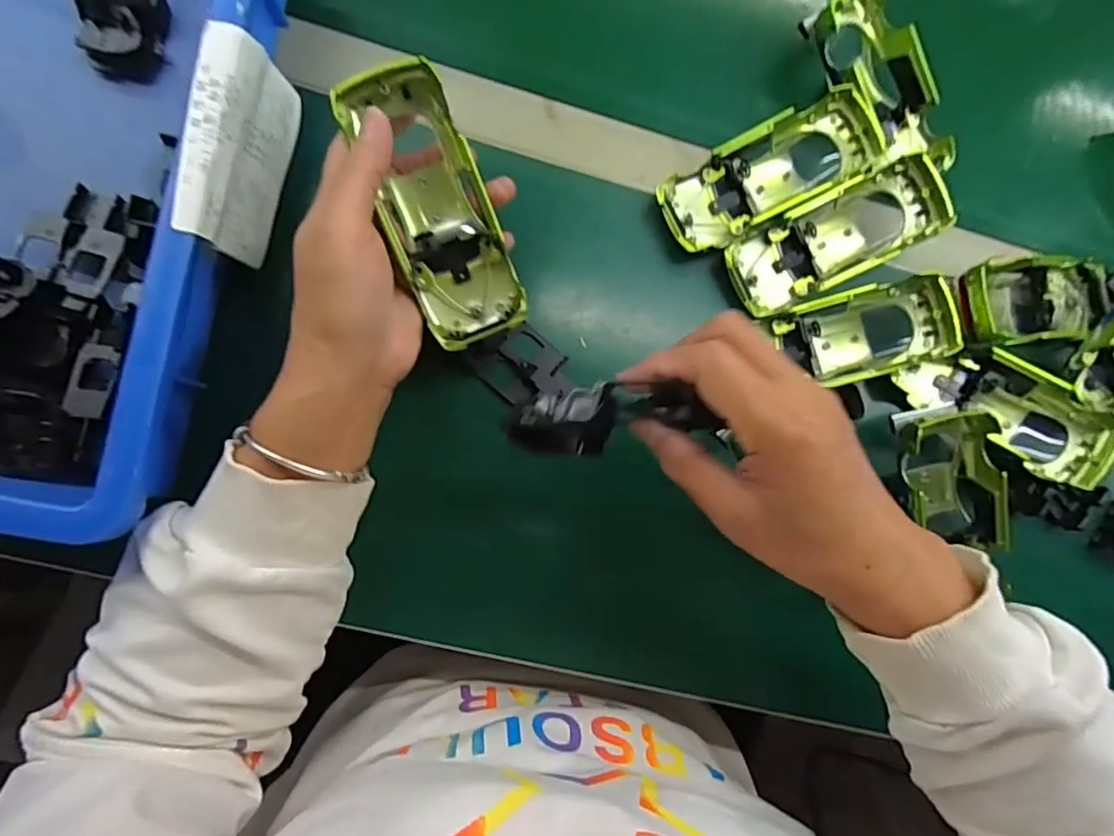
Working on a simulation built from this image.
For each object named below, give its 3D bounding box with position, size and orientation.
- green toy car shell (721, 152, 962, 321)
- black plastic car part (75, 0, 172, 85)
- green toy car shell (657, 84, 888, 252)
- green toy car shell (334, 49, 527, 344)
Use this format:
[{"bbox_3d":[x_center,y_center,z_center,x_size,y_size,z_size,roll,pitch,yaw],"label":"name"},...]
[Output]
[{"bbox_3d":[0.173,-0.112,0.371,0.132,0.033,0.051,-27,89,5],"label":"green toy car shell"},{"bbox_3d":[-0.242,-0.242,0.328,0.042,0.019,0.102,-2,86,-8],"label":"black plastic car part"},{"bbox_3d":[0.131,-0.152,0.371,0.133,0.033,0.053,-28,89,4],"label":"green toy car shell"},{"bbox_3d":[-0.060,-0.104,0.300,0.055,0.035,0.131,-20,102,-9],"label":"green toy car shell"}]

